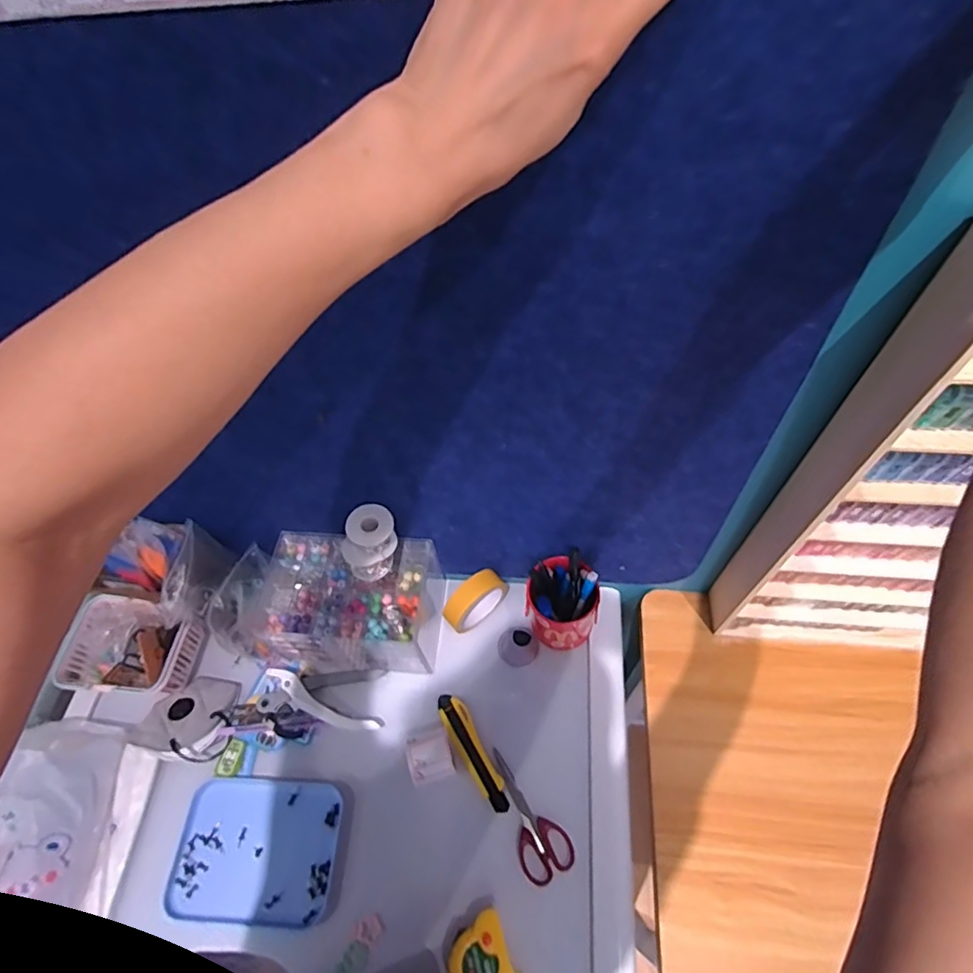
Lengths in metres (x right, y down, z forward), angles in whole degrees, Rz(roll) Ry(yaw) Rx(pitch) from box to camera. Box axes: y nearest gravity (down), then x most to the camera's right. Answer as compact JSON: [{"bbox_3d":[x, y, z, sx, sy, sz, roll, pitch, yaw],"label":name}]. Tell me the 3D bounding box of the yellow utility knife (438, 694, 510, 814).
[{"bbox_3d":[-0.019,0.343,0.721,0.037,0.014,0.154,-27,59,-12],"label":"yellow utility knife"}]

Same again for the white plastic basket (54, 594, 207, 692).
[{"bbox_3d":[-0.491,0.226,0.772,0.170,0.081,0.127,8,58,10],"label":"white plastic basket"}]

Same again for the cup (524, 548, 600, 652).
[{"bbox_3d":[0.102,0.162,0.762,0.093,0.133,0.087,-2,57,3],"label":"cup"}]

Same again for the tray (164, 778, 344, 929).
[{"bbox_3d":[-0.276,0.438,0.674,0.187,0.014,0.144,1,57,5],"label":"tray"}]

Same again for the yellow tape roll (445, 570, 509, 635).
[{"bbox_3d":[-0.013,0.161,0.793,0.031,0.098,0.109,38,67,25],"label":"yellow tape roll"}]

